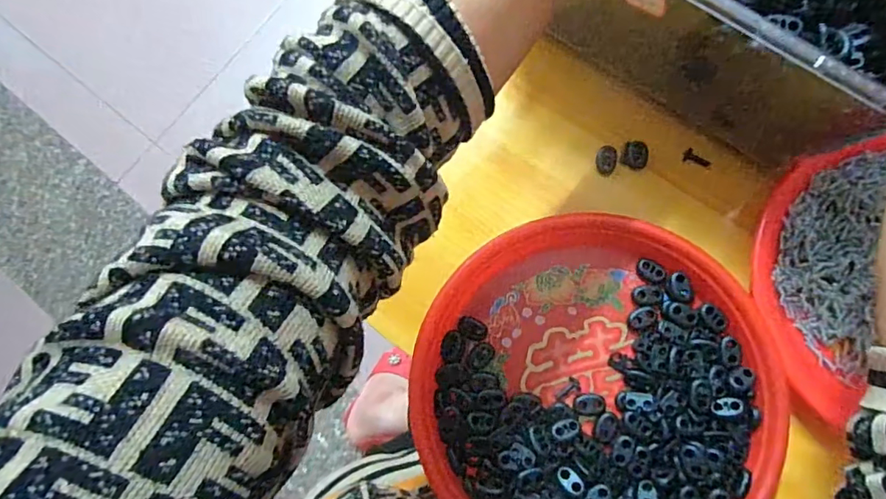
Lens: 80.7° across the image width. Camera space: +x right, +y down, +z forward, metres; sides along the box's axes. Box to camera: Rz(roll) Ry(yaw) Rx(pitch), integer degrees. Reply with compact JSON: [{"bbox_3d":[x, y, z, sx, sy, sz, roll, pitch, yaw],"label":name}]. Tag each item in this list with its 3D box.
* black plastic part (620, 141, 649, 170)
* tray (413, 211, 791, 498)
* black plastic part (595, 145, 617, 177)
[{"bbox_3d":[0.145,-0.071,0.391,0.019,0.010,0.017,31,79,6],"label":"black plastic part"},{"bbox_3d":[0.100,0.095,0.352,0.233,0.037,0.223,0,78,-1],"label":"tray"},{"bbox_3d":[0.123,-0.067,0.393,0.014,0.010,0.020,2,78,0],"label":"black plastic part"}]

